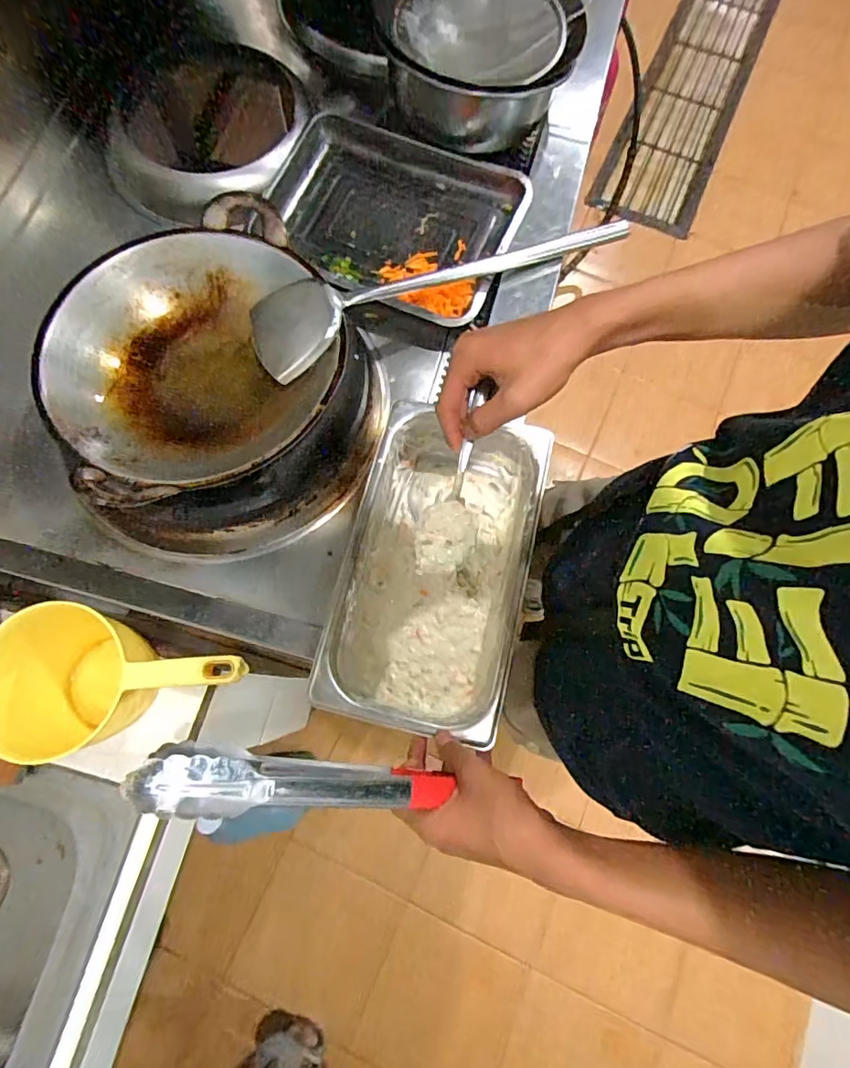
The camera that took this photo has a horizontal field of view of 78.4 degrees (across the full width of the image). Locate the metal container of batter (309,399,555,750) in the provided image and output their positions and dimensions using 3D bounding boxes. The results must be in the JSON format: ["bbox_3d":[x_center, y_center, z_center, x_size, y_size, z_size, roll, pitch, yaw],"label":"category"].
[{"bbox_3d":[0.011,0.031,0.538,0.179,0.065,0.316,13,74,3],"label":"metal container of batter"}]

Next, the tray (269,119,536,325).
[{"bbox_3d":[-0.050,-0.433,0.732,0.339,0.069,0.253,21,75,5],"label":"tray"}]

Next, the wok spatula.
[{"bbox_3d":[0.028,-0.321,0.663,0.506,0.055,0.102,-22,76,-7],"label":"wok spatula"}]

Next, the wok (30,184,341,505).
[{"bbox_3d":[-0.267,-0.196,0.612,0.308,0.097,0.327,0,74,-1],"label":"wok"}]

